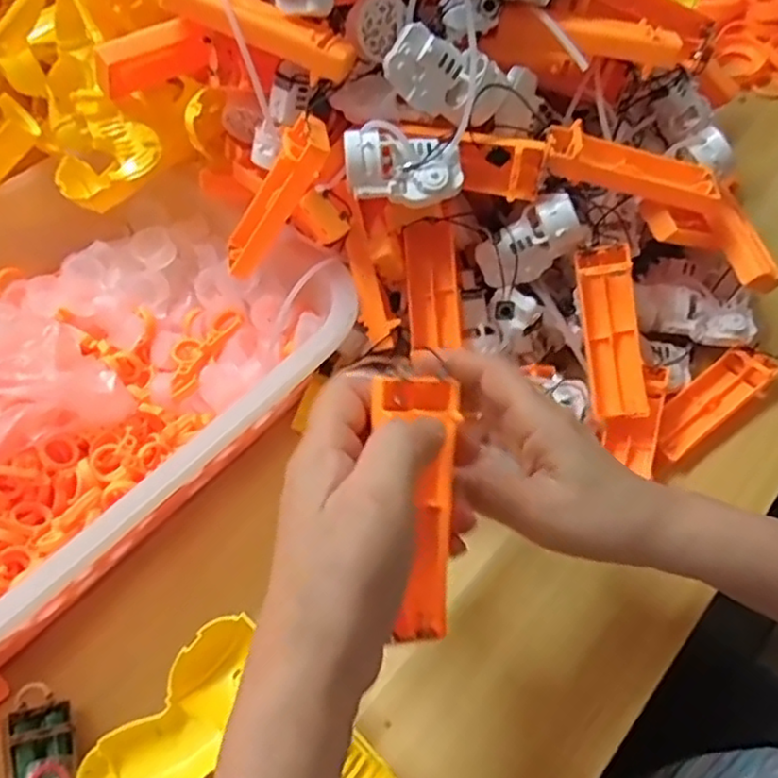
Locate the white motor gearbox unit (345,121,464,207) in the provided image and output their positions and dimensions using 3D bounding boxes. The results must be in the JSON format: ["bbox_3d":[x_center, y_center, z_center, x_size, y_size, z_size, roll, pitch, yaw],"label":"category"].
[{"bbox_3d":[0.007,-0.132,0.392,0.070,0.041,0.026,9,13,-4],"label":"white motor gearbox unit"}]

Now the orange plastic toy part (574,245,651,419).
[{"bbox_3d":[0.142,-0.036,0.420,0.032,0.016,0.107,-7,90,-1],"label":"orange plastic toy part"}]

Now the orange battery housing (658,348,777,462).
[{"bbox_3d":[0.215,0.008,0.448,0.101,0.023,0.034,-33,61,-17],"label":"orange battery housing"}]

